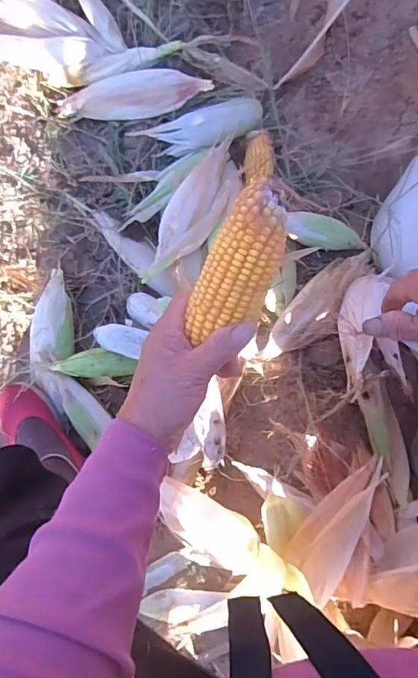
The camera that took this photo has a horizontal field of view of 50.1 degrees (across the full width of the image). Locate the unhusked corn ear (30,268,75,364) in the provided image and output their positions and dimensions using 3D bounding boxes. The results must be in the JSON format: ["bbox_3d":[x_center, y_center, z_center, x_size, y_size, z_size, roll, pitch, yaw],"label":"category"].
[{"bbox_3d":[-0.272,-0.035,0.774,0.073,0.052,0.153,2,81,4],"label":"unhusked corn ear"}]

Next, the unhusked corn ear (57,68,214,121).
[{"bbox_3d":[-0.137,-0.436,0.802,0.282,0.061,0.068,-3,81,3],"label":"unhusked corn ear"}]

